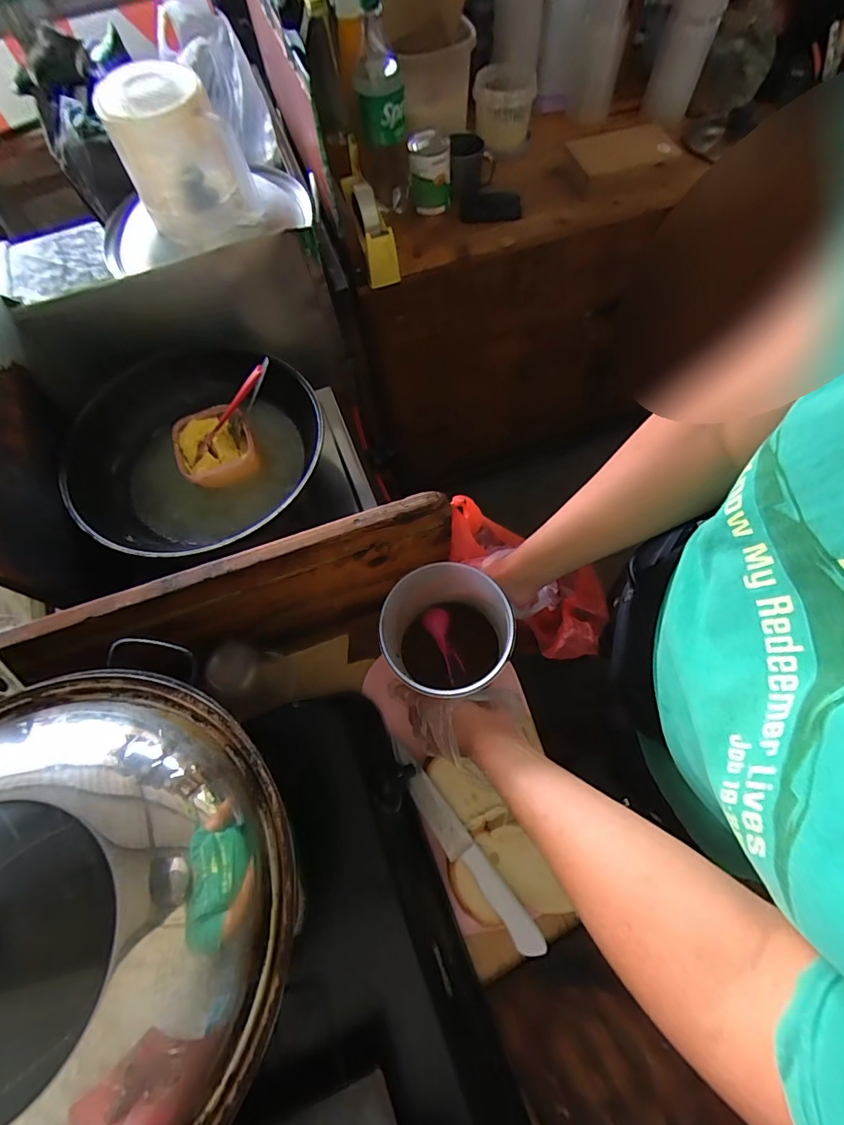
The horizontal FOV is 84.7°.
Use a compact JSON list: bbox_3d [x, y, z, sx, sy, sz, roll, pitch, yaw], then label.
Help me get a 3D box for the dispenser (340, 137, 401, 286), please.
[{"bbox_3d":[-0.095,-0.606,0.816,0.056,0.097,0.208,-16,69,-5],"label":"dispenser"}]

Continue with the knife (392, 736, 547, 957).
[{"bbox_3d":[0.039,0.314,0.521,0.032,0.022,0.249,-37,72,-12],"label":"knife"}]

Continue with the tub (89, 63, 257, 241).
[{"bbox_3d":[-0.331,-0.560,0.644,0.148,0.144,0.138,0,68,1],"label":"tub"}]

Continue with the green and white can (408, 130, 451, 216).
[{"bbox_3d":[0.014,-0.721,0.858,0.075,0.096,0.074,0,68,1],"label":"green and white can"}]

